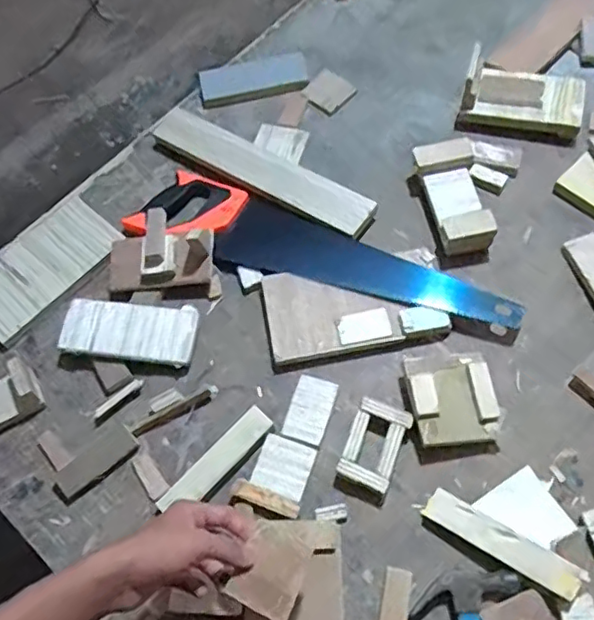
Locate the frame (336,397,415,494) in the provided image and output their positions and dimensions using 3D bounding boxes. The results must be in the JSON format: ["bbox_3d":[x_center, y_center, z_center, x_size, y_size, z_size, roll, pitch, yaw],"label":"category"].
[{"bbox_3d":[0.087,0.150,0.666,0.058,0.025,0.092,20,67,14],"label":"frame"}]

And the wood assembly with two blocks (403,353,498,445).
[{"bbox_3d":[0.176,0.101,0.675,0.101,0.037,0.103,-8,63,1],"label":"wood assembly with two blocks"}]

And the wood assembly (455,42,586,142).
[{"bbox_3d":[0.322,-0.308,0.847,0.170,0.066,0.094,12,65,11],"label":"wood assembly"}]

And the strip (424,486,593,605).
[{"bbox_3d":[0.206,0.236,0.604,0.158,0.011,0.034,26,79,25],"label":"strip"}]

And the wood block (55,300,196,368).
[{"bbox_3d":[-0.210,0.029,0.752,0.162,0.028,0.079,2,64,6],"label":"wood block"}]

